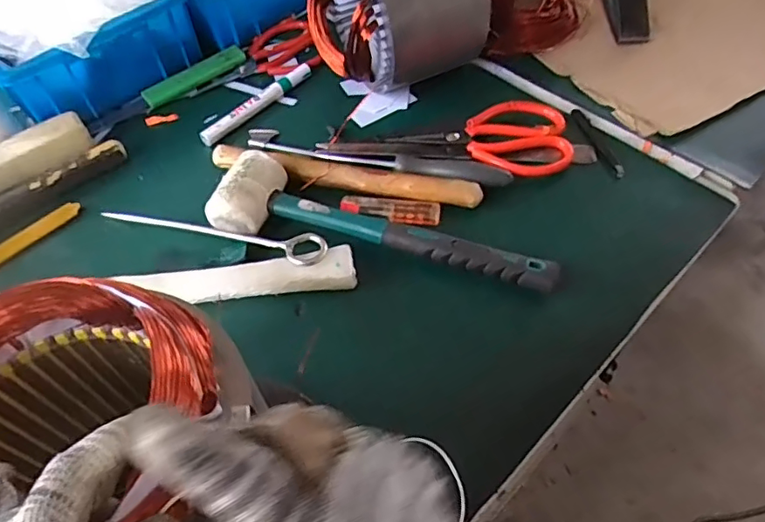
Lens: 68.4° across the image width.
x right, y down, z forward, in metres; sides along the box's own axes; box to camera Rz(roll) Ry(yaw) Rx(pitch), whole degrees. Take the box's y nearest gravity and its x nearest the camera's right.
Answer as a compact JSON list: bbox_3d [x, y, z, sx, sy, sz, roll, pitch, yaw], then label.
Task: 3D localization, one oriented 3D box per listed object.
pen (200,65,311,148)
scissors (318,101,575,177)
[{"bbox_3d":[-0.128,-0.164,0.581,0.019,0.014,0.142,32,62,24],"label":"pen"},{"bbox_3d":[0.062,-0.121,0.529,0.223,0.010,0.085,6,55,8],"label":"scissors"}]

